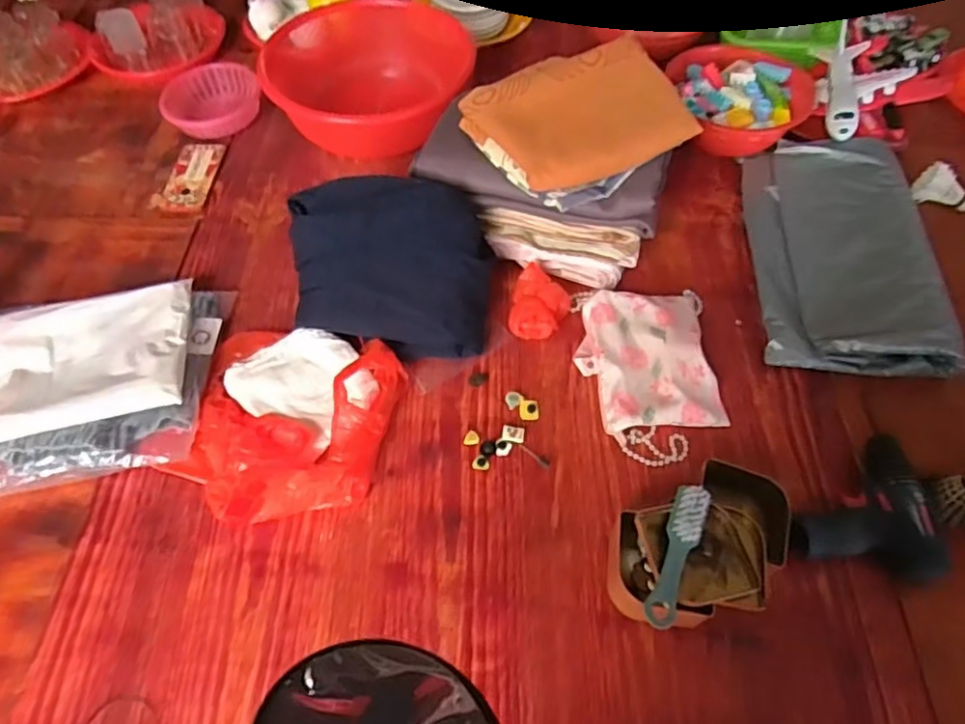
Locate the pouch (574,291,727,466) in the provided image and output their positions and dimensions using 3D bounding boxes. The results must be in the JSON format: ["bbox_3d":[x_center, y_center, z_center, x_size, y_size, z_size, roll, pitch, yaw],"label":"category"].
[{"bbox_3d":[0.214,0.008,0.819,0.171,0.040,0.245,-2,58,-1],"label":"pouch"}]

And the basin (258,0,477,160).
[{"bbox_3d":[-0.215,-0.512,1.147,0.358,0.120,0.358,0,58,0],"label":"basin"}]

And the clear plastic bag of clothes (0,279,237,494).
[{"bbox_3d":[-0.522,0.023,0.802,0.356,0.050,0.285,-6,54,0],"label":"clear plastic bag of clothes"}]

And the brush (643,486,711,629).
[{"bbox_3d":[0.190,0.185,0.625,0.032,0.018,0.146,21,60,14],"label":"brush"}]

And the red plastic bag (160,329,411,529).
[{"bbox_3d":[-0.242,0.069,0.770,0.248,0.059,0.258,12,59,7],"label":"red plastic bag"}]

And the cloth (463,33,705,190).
[{"bbox_3d":[0.125,-0.340,0.861,0.246,0.063,0.231,-23,60,-13],"label":"cloth"}]

